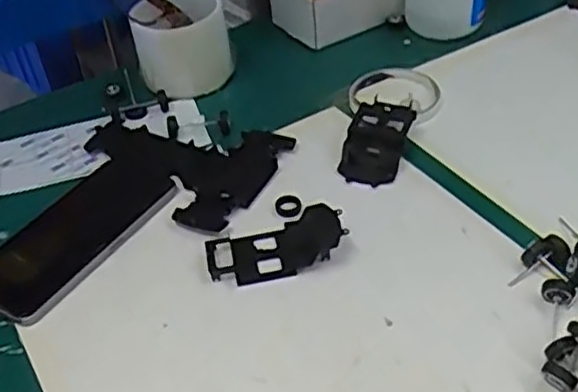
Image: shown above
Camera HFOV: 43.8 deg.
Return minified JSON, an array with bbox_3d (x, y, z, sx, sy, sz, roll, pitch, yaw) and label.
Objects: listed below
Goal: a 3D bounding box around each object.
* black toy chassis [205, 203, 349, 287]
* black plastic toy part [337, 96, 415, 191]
[{"bbox_3d":[-0.010,0.033,0.506,0.095,0.021,0.049,-14,42,-10],"label":"black toy chassis"},{"bbox_3d":[0.072,-0.047,0.587,0.047,0.017,0.095,10,43,18],"label":"black plastic toy part"}]

